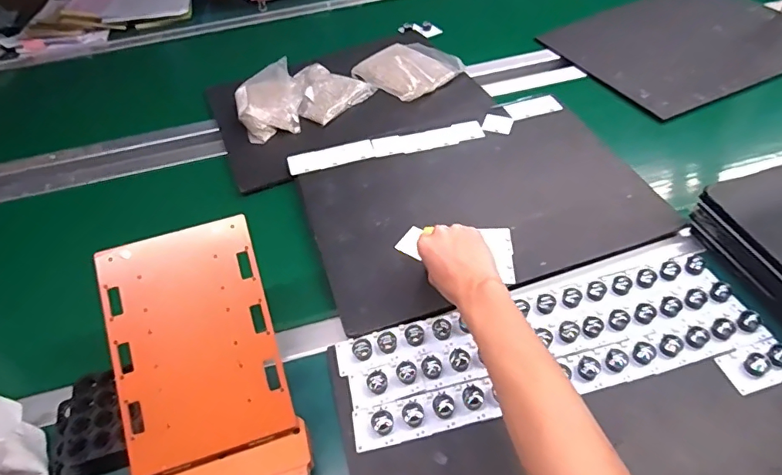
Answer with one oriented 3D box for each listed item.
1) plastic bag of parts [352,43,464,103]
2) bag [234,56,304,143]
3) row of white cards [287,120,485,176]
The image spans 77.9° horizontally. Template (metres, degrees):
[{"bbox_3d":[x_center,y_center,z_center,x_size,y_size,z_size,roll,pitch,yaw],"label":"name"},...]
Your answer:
[{"bbox_3d":[0.039,-0.348,0.979,0.179,0.025,0.177,-33,55,-22],"label":"plastic bag of parts"},{"bbox_3d":[-0.232,-0.260,0.914,0.124,0.049,0.169,-16,50,-9],"label":"bag"},{"bbox_3d":[-0.007,-0.153,0.821,0.327,0.009,0.050,-12,50,-6],"label":"row of white cards"}]

